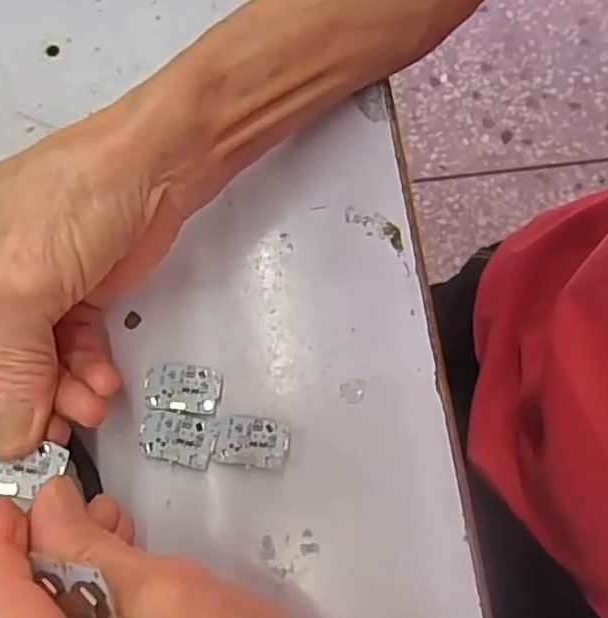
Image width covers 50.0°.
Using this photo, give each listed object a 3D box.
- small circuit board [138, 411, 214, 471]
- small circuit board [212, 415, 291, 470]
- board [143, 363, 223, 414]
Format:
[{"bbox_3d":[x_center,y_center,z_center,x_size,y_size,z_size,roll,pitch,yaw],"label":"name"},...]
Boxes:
[{"bbox_3d":[-0.049,0.049,0.249,0.027,0.004,0.020,7,74,2],"label":"small circuit board"},{"bbox_3d":[-0.020,0.051,0.251,0.028,0.005,0.019,7,74,2],"label":"small circuit board"},{"bbox_3d":[-0.048,0.031,0.256,0.030,0.004,0.019,3,74,1],"label":"board"}]

